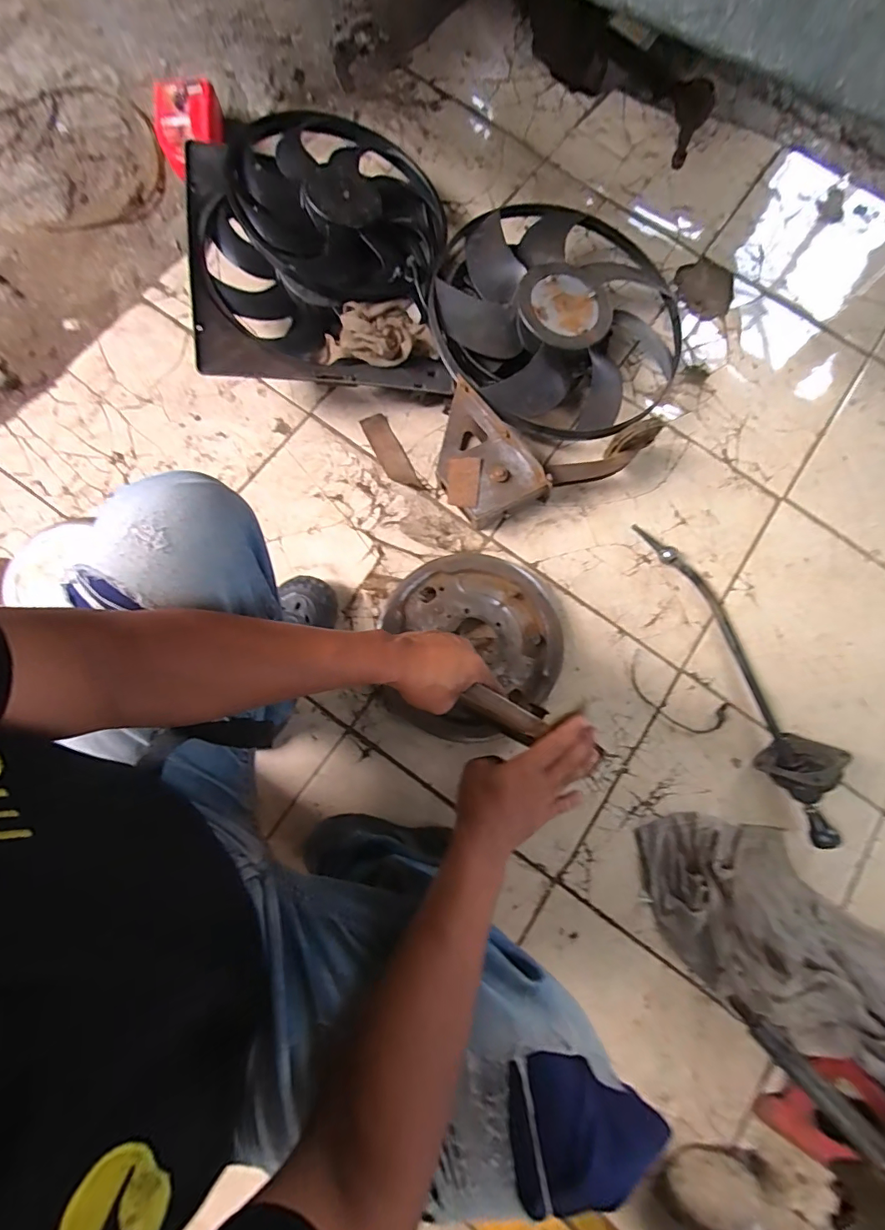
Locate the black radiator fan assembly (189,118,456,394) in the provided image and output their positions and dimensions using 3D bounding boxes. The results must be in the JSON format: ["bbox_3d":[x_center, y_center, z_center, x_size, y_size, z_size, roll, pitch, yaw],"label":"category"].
[{"bbox_3d":[-0.210,-0.659,0.851,0.437,0.133,0.532,-7,79,-5],"label":"black radiator fan assembly"}]

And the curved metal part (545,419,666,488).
[{"bbox_3d":[0.277,-0.271,0.800,0.195,0.066,0.054,-23,80,-8],"label":"curved metal part"}]

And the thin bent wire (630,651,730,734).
[{"bbox_3d":[0.402,0.143,0.812,0.182,0.004,0.081,30,78,3],"label":"thin bent wire"}]

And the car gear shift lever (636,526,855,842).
[{"bbox_3d":[0.502,0.089,0.778,0.112,0.091,0.592,-26,81,-5],"label":"car gear shift lever"}]

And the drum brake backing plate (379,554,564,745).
[{"bbox_3d":[0.052,0.054,0.791,0.295,0.043,0.305,1,78,-3],"label":"drum brake backing plate"}]

